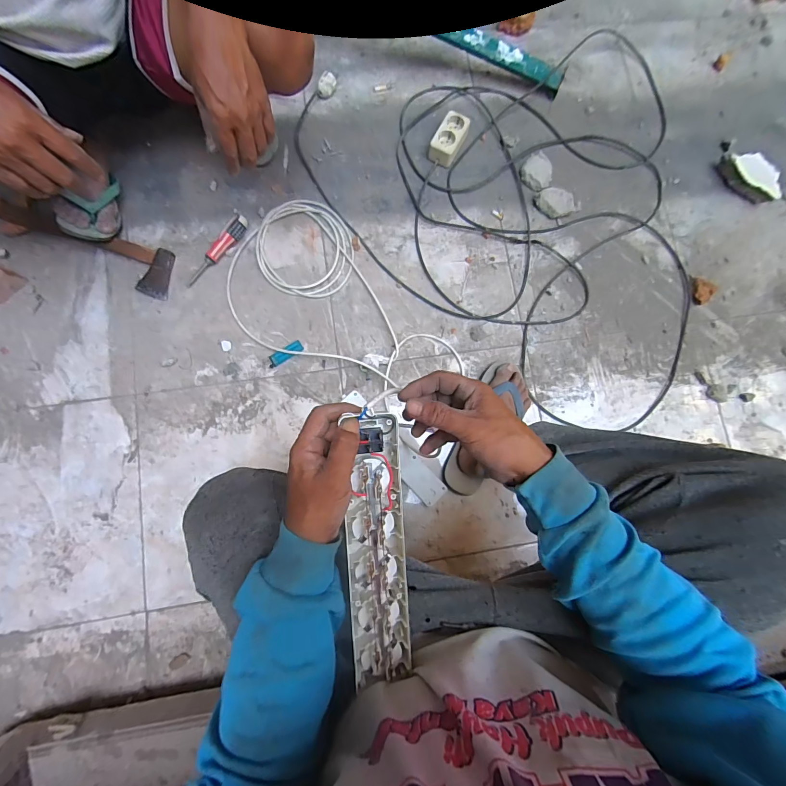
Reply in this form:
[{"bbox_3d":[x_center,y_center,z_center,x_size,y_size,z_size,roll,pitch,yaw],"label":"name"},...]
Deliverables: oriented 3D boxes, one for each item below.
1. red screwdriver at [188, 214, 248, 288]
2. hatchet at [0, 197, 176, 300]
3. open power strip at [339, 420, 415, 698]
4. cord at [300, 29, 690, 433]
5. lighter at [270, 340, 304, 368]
[{"bbox_3d":[-0.360,-0.292,0.744,0.029,0.032,0.173,42,80,3],"label":"red screwdriver"},{"bbox_3d":[-0.610,-0.294,0.729,0.355,0.024,0.094,21,80,-1],"label":"hatchet"},{"bbox_3d":[-0.014,0.150,0.354,0.056,0.029,0.256,-1,94,-4],"label":"open power strip"},{"bbox_3d":[0.395,-0.517,0.830,0.791,0.038,0.996,-43,86,-9],"label":"cord"},{"bbox_3d":[-0.215,-0.078,0.731,0.075,0.013,0.023,-33,85,-8],"label":"lighter"}]

